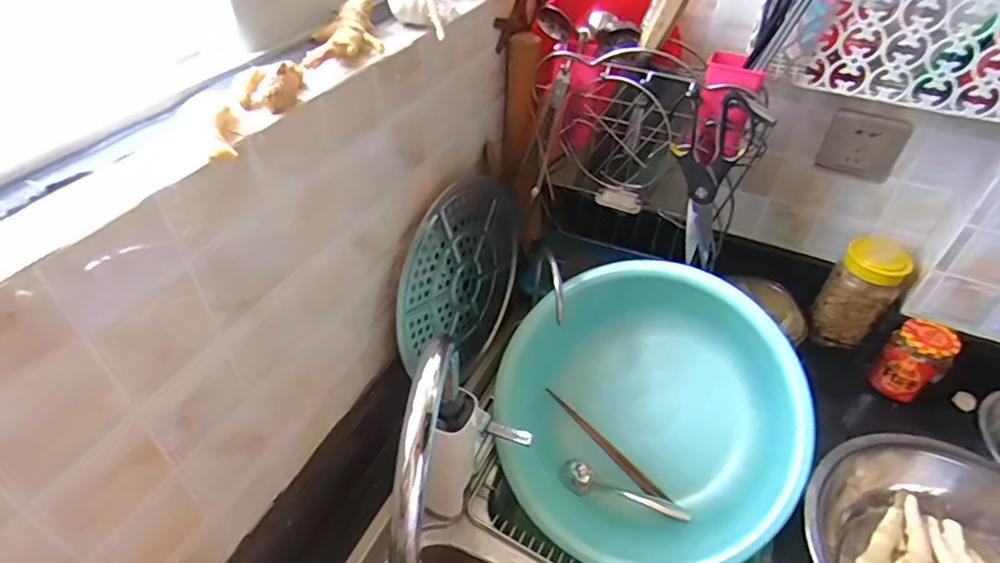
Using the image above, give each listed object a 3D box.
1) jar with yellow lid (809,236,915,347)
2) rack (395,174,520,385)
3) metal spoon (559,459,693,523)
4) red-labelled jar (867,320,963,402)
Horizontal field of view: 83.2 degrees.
[{"bbox_3d":[0.530,0.009,0.833,0.082,0.158,0.085,1,43,-1],"label":"jar with yellow lid"},{"bbox_3d":[-0.041,-0.007,0.748,0.013,0.264,0.256,13,81,25],"label":"rack"},{"bbox_3d":[0.171,0.289,0.782,0.177,0.026,0.042,16,44,14],"label":"metal spoon"},{"bbox_3d":[0.575,0.110,0.783,0.063,0.114,0.070,-27,50,-28],"label":"red-labelled jar"}]

